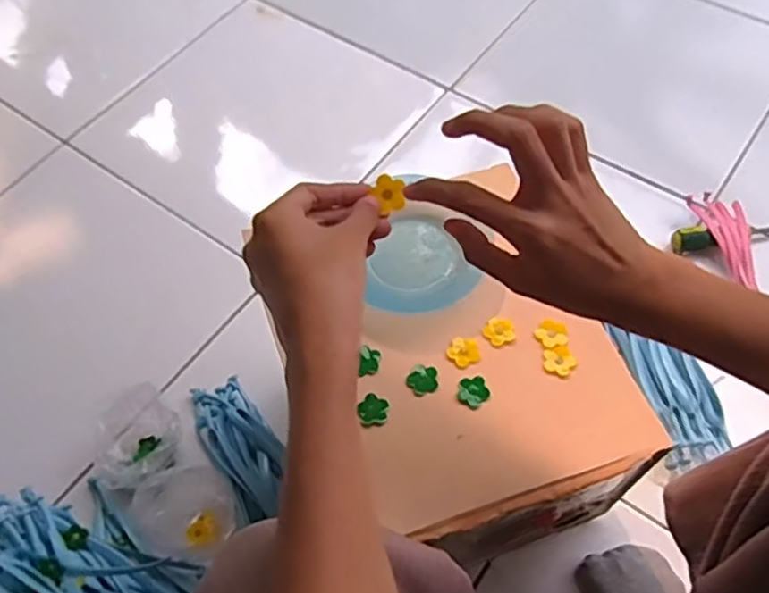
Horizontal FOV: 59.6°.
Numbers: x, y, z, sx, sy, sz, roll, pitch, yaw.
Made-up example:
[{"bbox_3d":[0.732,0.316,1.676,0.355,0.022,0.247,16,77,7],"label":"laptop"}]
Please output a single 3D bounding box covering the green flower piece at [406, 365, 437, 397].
[{"bbox_3d":[0.028,0.062,0.502,0.023,0.004,0.023,-2,60,2],"label":"green flower piece"}]

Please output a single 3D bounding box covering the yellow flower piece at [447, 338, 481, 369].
[{"bbox_3d":[0.061,0.042,0.512,0.024,0.004,0.024,-1,60,2],"label":"yellow flower piece"}]

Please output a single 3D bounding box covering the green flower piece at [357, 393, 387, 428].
[{"bbox_3d":[-0.008,0.083,0.489,0.021,0.004,0.025,0,60,3],"label":"green flower piece"}]

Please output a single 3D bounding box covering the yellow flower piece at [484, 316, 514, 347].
[{"bbox_3d":[0.089,0.026,0.519,0.023,0.004,0.023,-1,60,2],"label":"yellow flower piece"}]

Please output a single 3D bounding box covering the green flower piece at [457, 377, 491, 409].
[{"bbox_3d":[0.065,0.070,0.494,0.023,0.005,0.023,-1,60,2],"label":"green flower piece"}]

